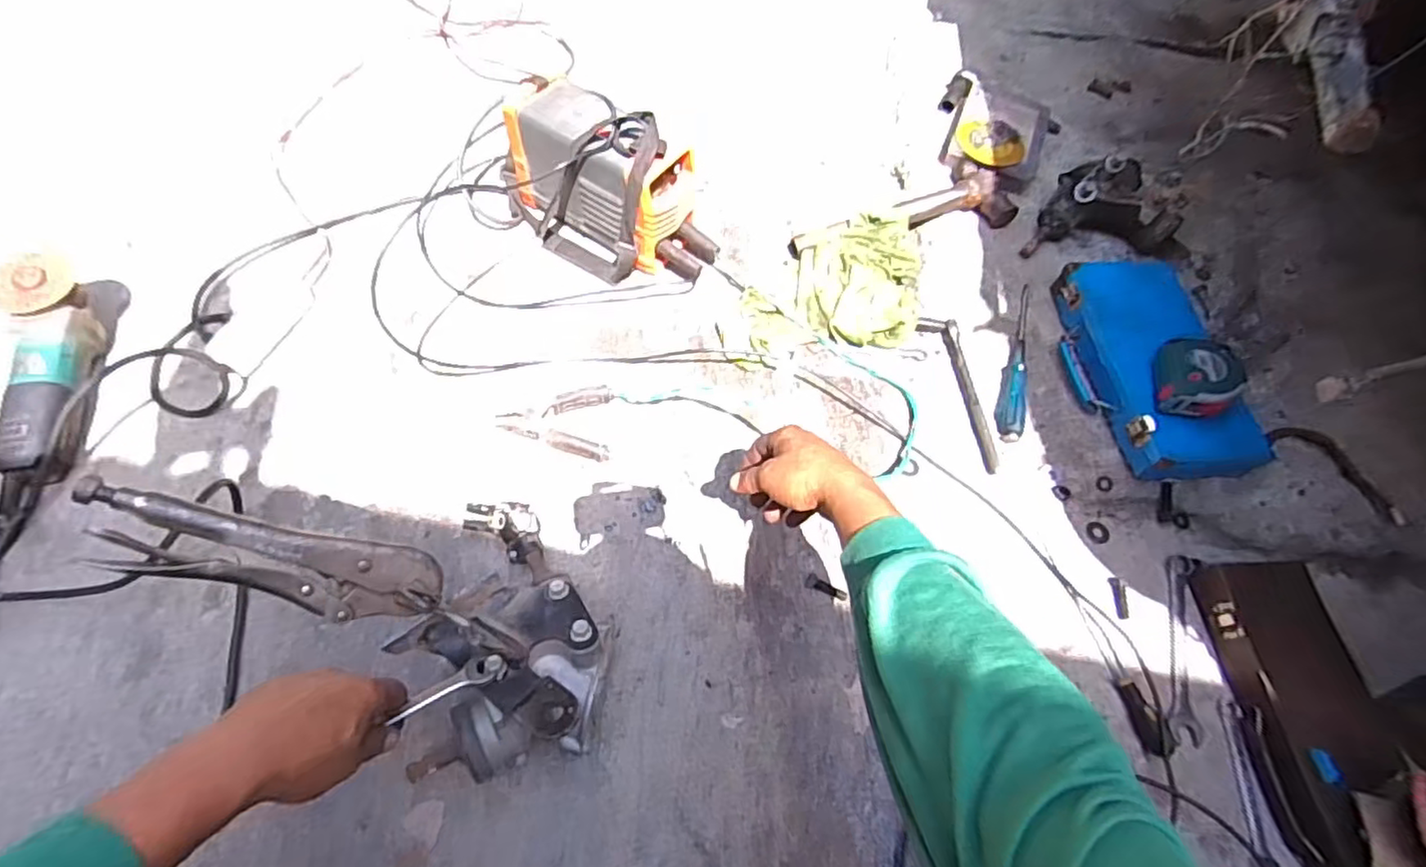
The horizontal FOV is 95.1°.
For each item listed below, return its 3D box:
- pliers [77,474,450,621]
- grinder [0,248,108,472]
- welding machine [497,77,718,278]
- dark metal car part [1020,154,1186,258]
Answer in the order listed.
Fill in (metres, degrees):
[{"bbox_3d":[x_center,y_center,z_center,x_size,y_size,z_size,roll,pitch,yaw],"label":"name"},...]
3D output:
[{"bbox_3d":[-0.288,0.087,0.432,0.209,0.012,0.053,23,77,-35],"label":"pliers"},{"bbox_3d":[-0.748,-0.081,0.732,0.069,0.099,0.273,-12,60,-11],"label":"grinder"},{"bbox_3d":[-0.145,-0.335,0.878,0.307,0.179,0.150,37,63,18],"label":"welding machine"},{"bbox_3d":[0.566,-0.326,0.947,0.248,0.100,0.130,-6,62,-8],"label":"dark metal car part"}]

